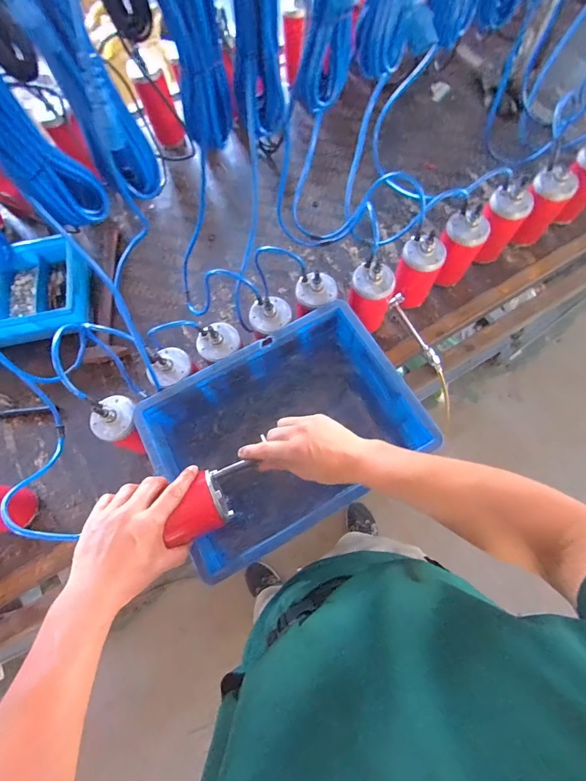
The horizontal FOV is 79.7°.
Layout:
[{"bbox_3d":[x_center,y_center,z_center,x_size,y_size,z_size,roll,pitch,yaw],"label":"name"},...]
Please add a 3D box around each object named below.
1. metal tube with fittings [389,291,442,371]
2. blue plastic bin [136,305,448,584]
[{"bbox_3d":[0.249,-0.116,0.713,0.024,0.047,0.174,-28,72,-6],"label":"metal tube with fittings"},{"bbox_3d":[-0.017,0.059,0.579,0.394,0.131,0.284,-28,72,-6],"label":"blue plastic bin"}]

